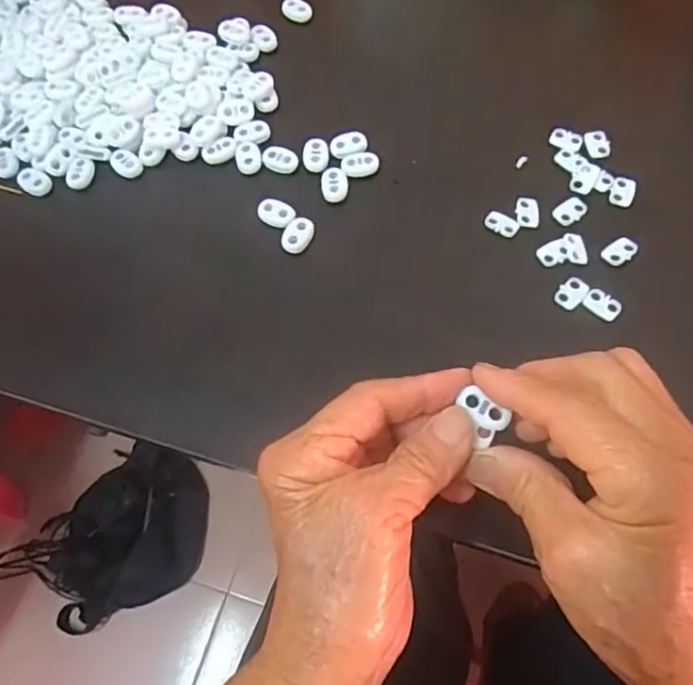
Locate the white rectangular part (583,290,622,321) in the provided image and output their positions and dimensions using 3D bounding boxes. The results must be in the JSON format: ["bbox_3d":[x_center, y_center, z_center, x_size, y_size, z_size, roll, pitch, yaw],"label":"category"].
[{"bbox_3d":[0.135,-0.019,0.320,0.018,0.004,0.013,35,73,17],"label":"white rectangular part"}]

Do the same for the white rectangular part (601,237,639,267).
[{"bbox_3d":[0.149,-0.050,0.331,0.019,0.005,0.013,-29,68,-9],"label":"white rectangular part"}]

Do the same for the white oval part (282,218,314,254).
[{"bbox_3d":[-0.028,-0.061,0.346,0.014,0.006,0.022,28,71,15],"label":"white oval part"}]

